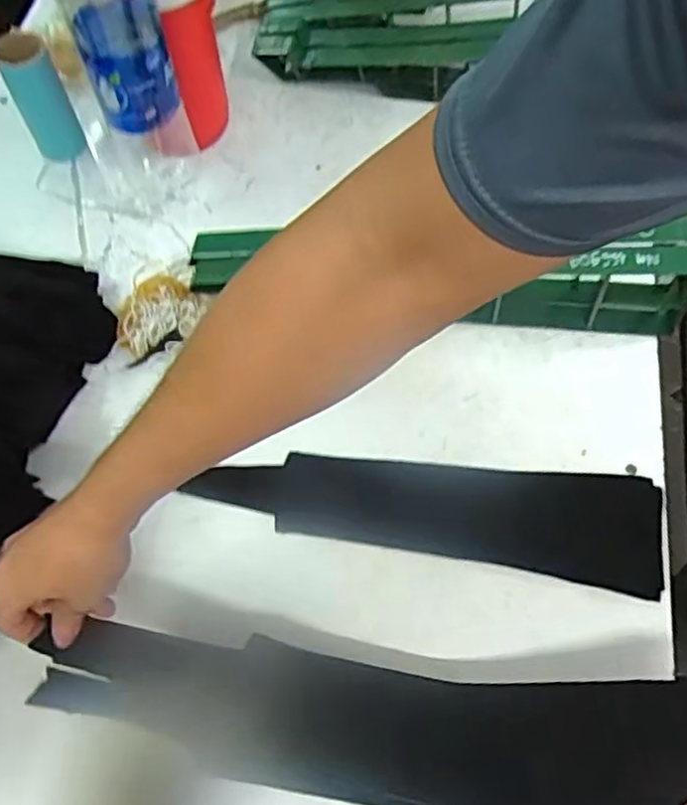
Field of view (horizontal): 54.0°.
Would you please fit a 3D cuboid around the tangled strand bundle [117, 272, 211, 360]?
[{"bbox_3d":[-0.204,-0.101,0.709,0.077,0.033,0.095,41,72,19],"label":"tangled strand bundle"}]

